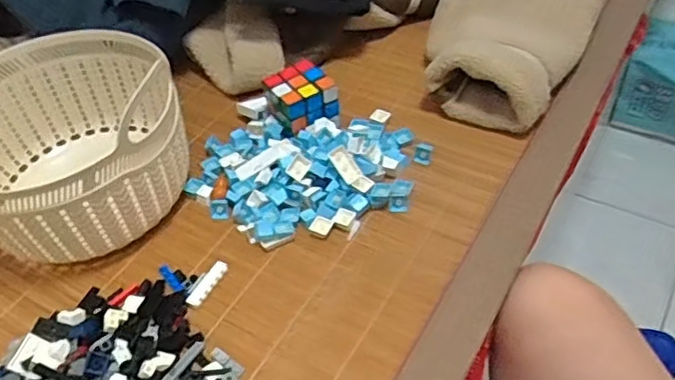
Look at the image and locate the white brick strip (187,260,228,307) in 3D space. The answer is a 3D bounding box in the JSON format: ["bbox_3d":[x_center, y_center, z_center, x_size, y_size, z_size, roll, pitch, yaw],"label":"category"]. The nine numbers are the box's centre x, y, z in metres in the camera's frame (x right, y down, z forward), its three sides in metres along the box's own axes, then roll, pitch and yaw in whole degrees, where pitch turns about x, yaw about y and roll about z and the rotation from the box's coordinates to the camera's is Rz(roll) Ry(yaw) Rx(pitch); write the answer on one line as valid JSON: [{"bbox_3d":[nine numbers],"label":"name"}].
[{"bbox_3d":[-0.115,0.082,0.545,0.012,0.011,0.047,19,52,22],"label":"white brick strip"}]

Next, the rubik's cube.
[{"bbox_3d":[-0.037,-0.094,0.666,0.065,0.062,0.065,-22,49,-15],"label":"rubik's cube"}]

